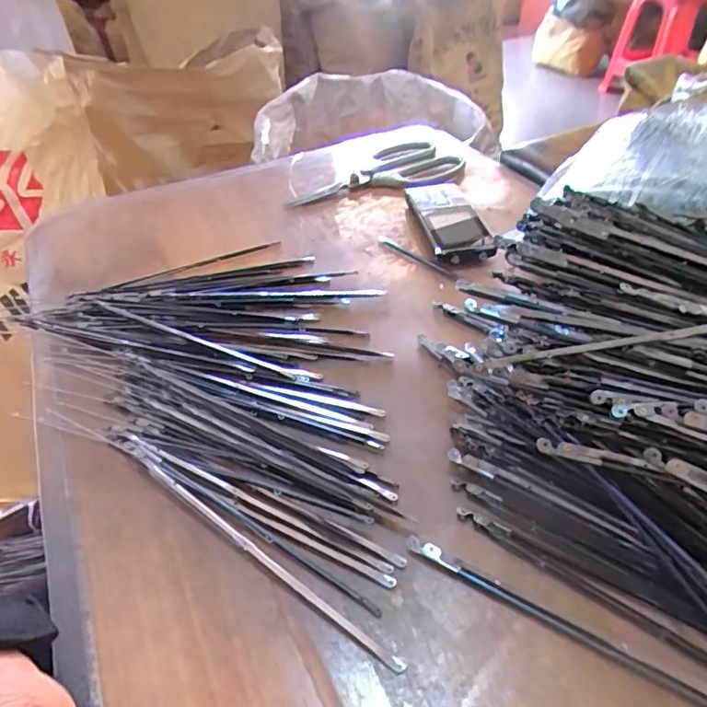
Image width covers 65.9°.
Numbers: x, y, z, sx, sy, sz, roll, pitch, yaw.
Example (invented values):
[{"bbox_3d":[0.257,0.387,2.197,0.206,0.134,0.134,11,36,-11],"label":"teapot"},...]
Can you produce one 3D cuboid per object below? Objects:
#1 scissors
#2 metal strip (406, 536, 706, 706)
[{"bbox_3d":[0.019,-0.200,0.594,0.191,0.011,0.093,-13,43,-10],"label":"scissors"},{"bbox_3d":[0.100,0.121,0.233,0.169,0.004,0.008,21,47,25],"label":"metal strip"}]

